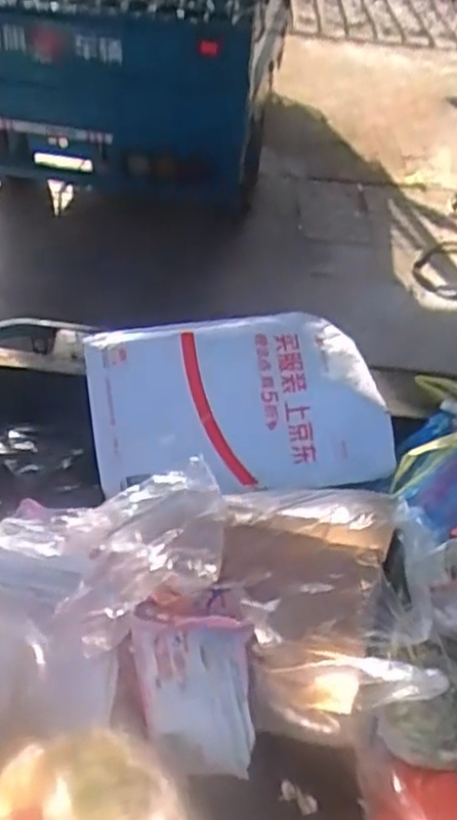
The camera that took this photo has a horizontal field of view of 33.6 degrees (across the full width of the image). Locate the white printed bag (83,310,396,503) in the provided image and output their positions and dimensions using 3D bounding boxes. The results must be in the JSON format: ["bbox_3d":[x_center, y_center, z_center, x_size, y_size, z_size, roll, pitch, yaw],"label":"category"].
[{"bbox_3d":[0.015,0.015,1.111,0.425,0.058,0.310,-7,82,-4],"label":"white printed bag"}]

